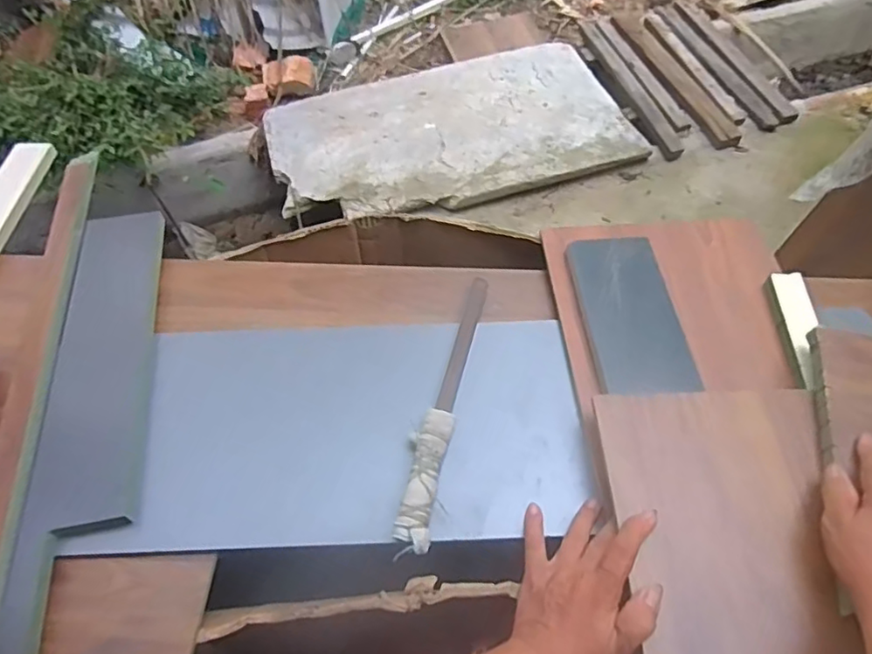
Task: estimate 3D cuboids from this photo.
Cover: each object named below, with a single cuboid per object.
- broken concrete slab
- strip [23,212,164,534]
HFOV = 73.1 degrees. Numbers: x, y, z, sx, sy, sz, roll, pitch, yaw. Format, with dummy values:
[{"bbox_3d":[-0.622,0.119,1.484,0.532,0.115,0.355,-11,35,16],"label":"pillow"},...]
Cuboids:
[{"bbox_3d":[0.028,-0.575,1.685,1.001,0.052,0.625,-11,56,-5],"label":"broken concrete slab"},{"bbox_3d":[-0.347,0.021,0.623,0.089,0.017,0.386,-1,52,-19],"label":"strip"}]

